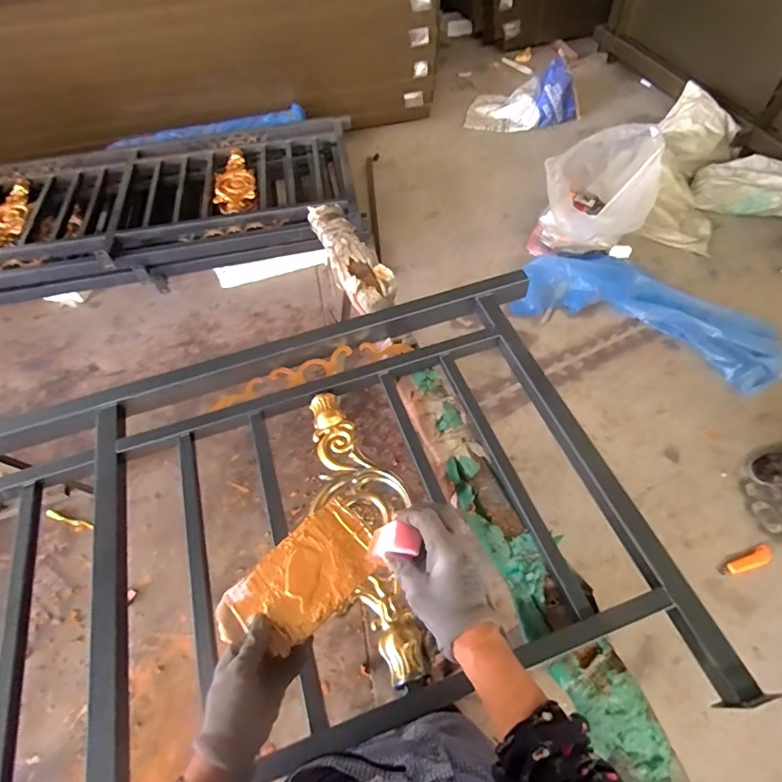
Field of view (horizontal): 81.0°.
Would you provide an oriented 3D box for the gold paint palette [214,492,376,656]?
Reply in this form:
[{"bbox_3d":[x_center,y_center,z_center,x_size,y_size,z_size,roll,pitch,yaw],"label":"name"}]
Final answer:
[{"bbox_3d":[-0.108,0.227,0.549,0.193,0.024,0.110,-39,65,-23],"label":"gold paint palette"}]

